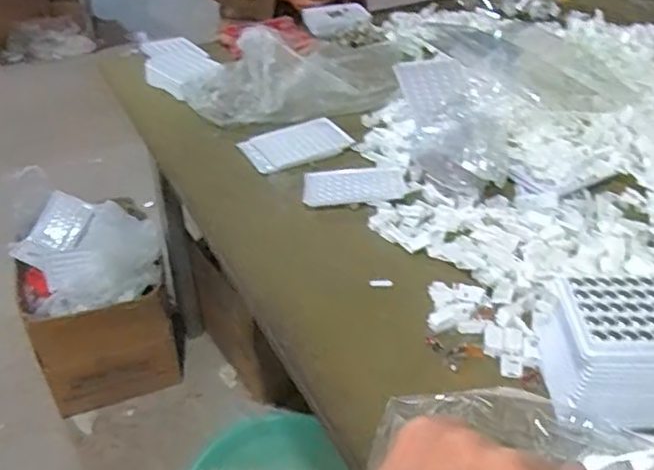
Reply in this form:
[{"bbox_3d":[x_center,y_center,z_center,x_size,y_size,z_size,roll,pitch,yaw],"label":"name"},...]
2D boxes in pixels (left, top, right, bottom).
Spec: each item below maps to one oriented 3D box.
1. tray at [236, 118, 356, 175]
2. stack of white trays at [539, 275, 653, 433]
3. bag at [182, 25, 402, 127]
[{"bbox_3d":[-0.047,-0.135,0.936,0.153,0.016,0.091,-19,39,-23],"label":"tray"},{"bbox_3d":[0.259,0.096,0.530,0.143,0.085,0.111,1,36,4],"label":"stack of white trays"},{"bbox_3d":[-0.047,-0.275,1.044,0.367,0.087,0.169,-8,36,-9],"label":"bag"}]

